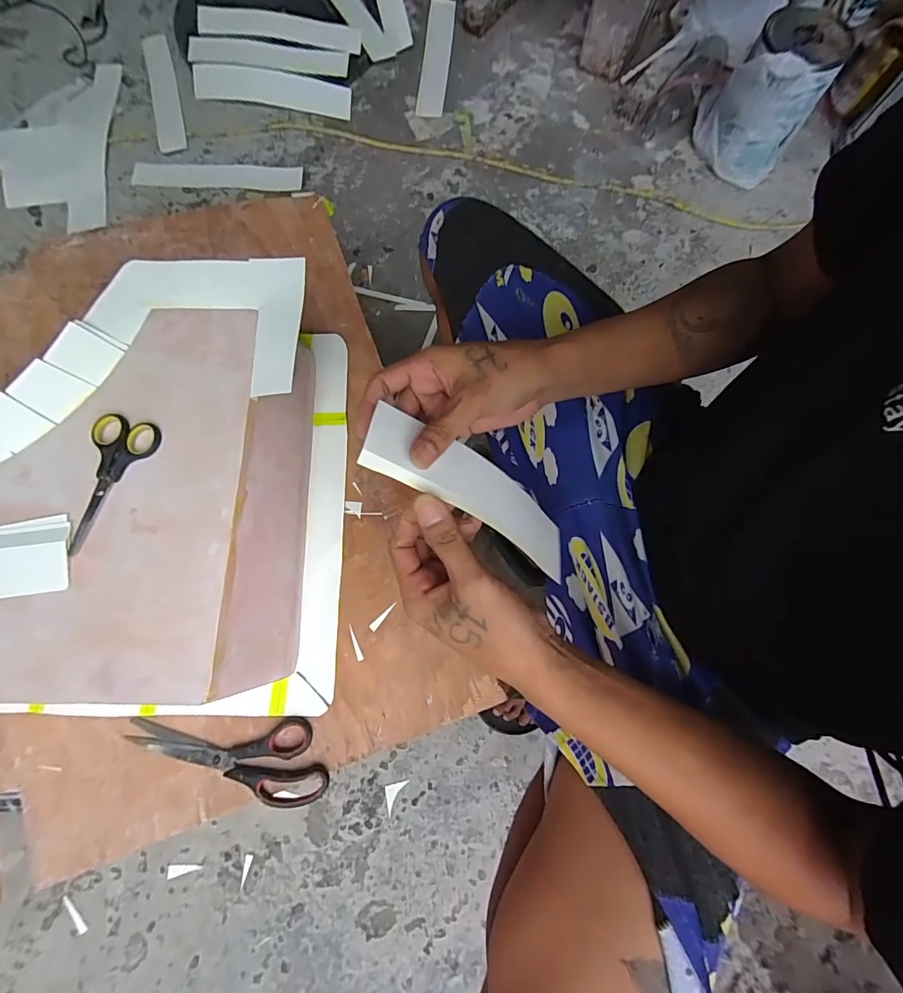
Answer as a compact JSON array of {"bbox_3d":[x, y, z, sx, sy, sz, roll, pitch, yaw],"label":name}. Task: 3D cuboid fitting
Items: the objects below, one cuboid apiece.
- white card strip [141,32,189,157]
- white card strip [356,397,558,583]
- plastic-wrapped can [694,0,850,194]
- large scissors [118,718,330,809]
[{"bbox_3d":[-0.664,-0.940,0.974,0.064,0.011,0.361,-15,79,-5],"label":"white card strip"},{"bbox_3d":[0.023,-0.003,0.326,0.195,0.012,0.062,32,48,-25],"label":"white card strip"},{"bbox_3d":[0.640,-0.823,0.870,0.192,0.215,0.185,0,78,-1],"label":"plastic-wrapped can"},{"bbox_3d":[-0.256,0.297,0.478,0.233,0.015,0.087,3,78,-1],"label":"large scissors"}]

